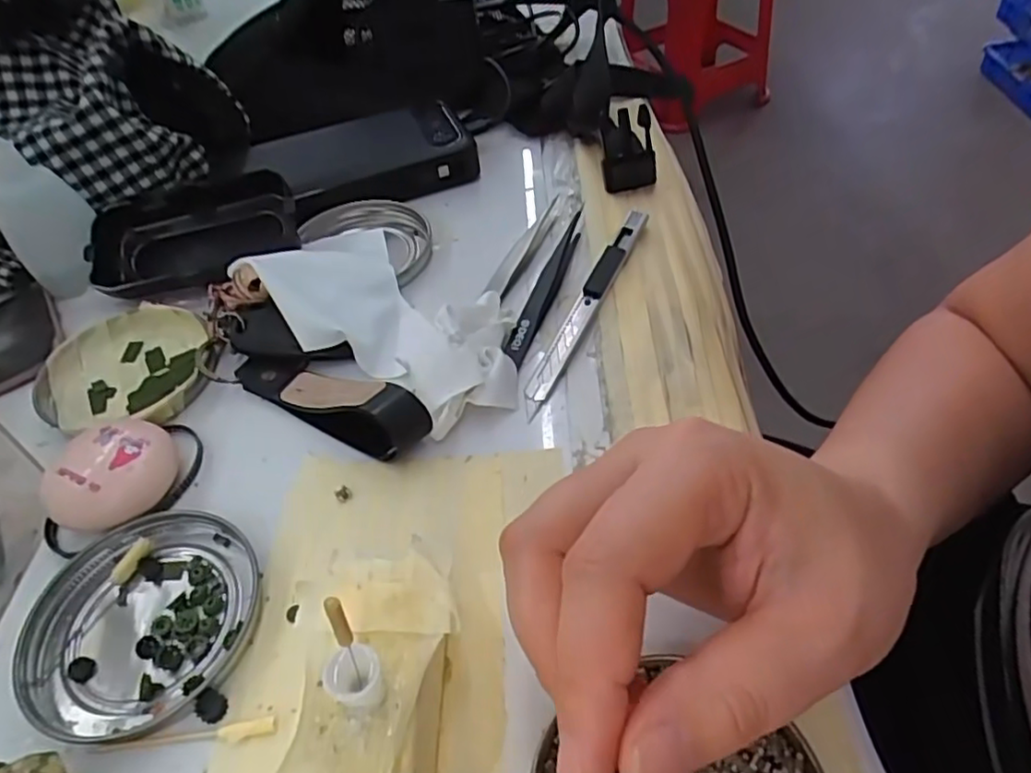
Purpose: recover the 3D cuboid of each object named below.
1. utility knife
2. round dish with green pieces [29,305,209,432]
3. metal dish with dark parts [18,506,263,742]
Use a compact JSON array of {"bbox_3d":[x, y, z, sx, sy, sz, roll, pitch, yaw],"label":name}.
[{"bbox_3d":[0.035,-0.042,0.313,0.009,0.012,0.136,20,54,21],"label":"utility knife"},{"bbox_3d":[-0.188,-0.008,0.313,0.077,0.012,0.076,-15,49,-7],"label":"round dish with green pieces"},{"bbox_3d":[-0.131,0.081,0.230,0.076,0.009,0.076,-3,49,3],"label":"metal dish with dark parts"}]

